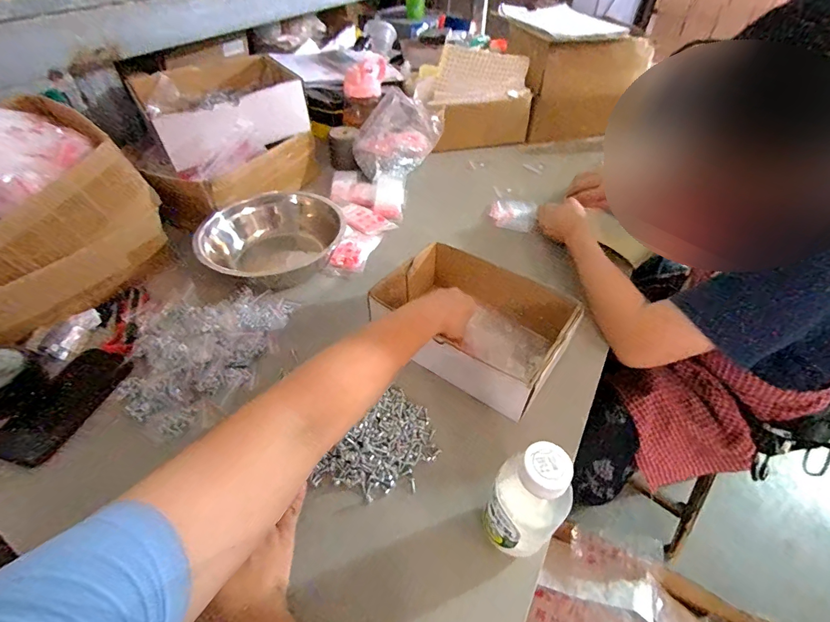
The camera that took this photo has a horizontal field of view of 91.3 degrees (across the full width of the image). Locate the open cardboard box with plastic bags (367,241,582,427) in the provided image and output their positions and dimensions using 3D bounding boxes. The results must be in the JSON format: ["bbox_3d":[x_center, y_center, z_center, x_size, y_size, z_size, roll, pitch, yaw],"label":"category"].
[{"bbox_3d":[0.092,0.012,0.603,0.248,0.088,0.199,31,53,27],"label":"open cardboard box with plastic bags"}]

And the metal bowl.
[{"bbox_3d":[-0.256,-0.130,0.739,0.227,0.092,0.227,0,45,0],"label":"metal bowl"}]

